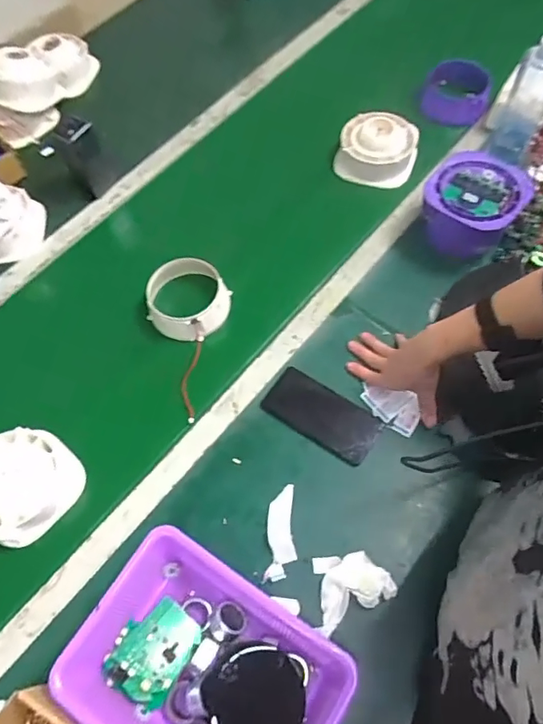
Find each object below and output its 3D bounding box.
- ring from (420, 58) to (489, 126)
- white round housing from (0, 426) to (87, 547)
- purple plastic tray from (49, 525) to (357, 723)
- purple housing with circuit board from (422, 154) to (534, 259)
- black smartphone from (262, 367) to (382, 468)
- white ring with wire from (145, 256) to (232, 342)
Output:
[{"bbox_3d":[0.364,-0.541,1.023,0.122,0.070,0.129,0,62,1],"label":"ring"},{"bbox_3d":[-0.336,0.160,0.690,0.134,0.049,0.136,-1,63,3],"label":"white round housing"},{"bbox_3d":[-0.071,0.333,0.554,0.267,0.063,0.201,29,66,15],"label":"purple plastic tray"},{"bbox_3d":[0.318,-0.254,0.811,0.141,0.065,0.151,28,68,16],"label":"purple housing with circuit board"},{"bbox_3d":[0.070,0.072,0.725,0.158,0.012,0.080,28,68,16],"label":"black smartphone"},{"bbox_3d":[-0.130,-0.097,0.806,0.125,0.063,0.121,-1,63,3],"label":"white ring with wire"}]

